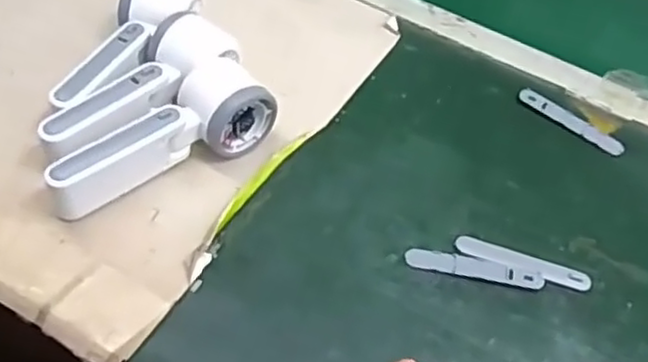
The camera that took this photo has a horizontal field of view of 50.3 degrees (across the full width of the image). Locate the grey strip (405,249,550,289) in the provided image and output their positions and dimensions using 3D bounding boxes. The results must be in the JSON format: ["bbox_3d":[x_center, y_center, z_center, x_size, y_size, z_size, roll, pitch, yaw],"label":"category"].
[{"bbox_3d":[0.105,0.060,0.480,0.095,0.004,0.016,12,49,1],"label":"grey strip"}]

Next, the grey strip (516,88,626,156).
[{"bbox_3d":[0.210,-0.051,0.587,0.095,0.007,0.018,34,53,19],"label":"grey strip"}]

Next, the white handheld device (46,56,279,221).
[{"bbox_3d":[-0.117,-0.032,0.492,0.169,0.049,0.060,-29,60,-29],"label":"white handheld device"}]

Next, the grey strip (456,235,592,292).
[{"bbox_3d":[0.141,0.058,0.488,0.095,0.004,0.015,18,49,6],"label":"grey strip"}]

